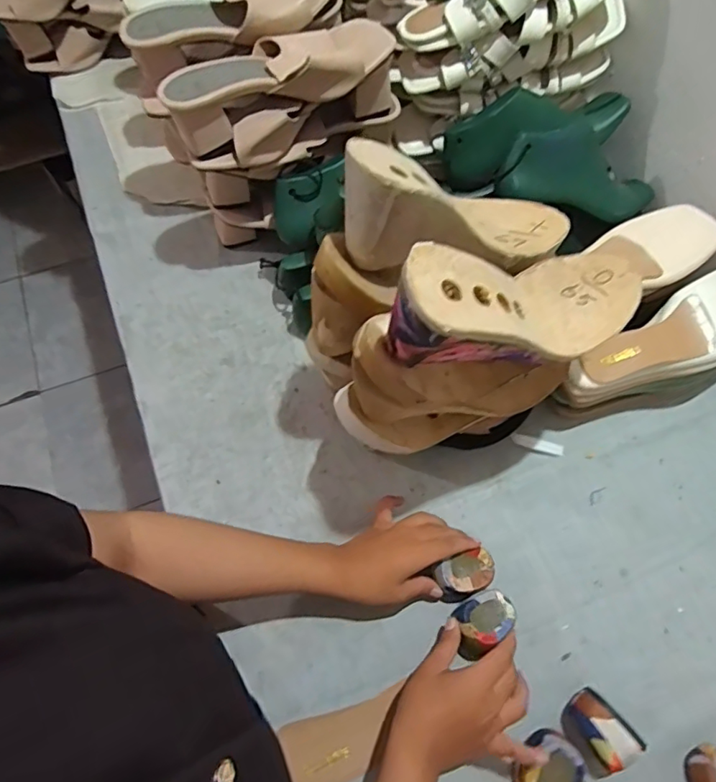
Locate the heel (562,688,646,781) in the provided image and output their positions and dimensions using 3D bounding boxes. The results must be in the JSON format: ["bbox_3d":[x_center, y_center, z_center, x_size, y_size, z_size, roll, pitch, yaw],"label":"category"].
[{"bbox_3d":[0.220,0.314,0.488,0.048,0.049,0.066,-36,72,-14],"label":"heel"}]

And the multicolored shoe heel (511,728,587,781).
[{"bbox_3d":[0.170,0.340,0.475,0.046,0.035,0.066,32,71,13],"label":"multicolored shoe heel"}]

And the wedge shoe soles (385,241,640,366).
[{"bbox_3d":[0.115,-0.054,0.408,0.247,0.088,0.080,-10,64,-36],"label":"wedge shoe soles"}]

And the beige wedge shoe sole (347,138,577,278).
[{"bbox_3d":[0.075,-0.136,0.451,0.233,0.083,0.083,-5,63,-37],"label":"beige wedge shoe sole"}]

